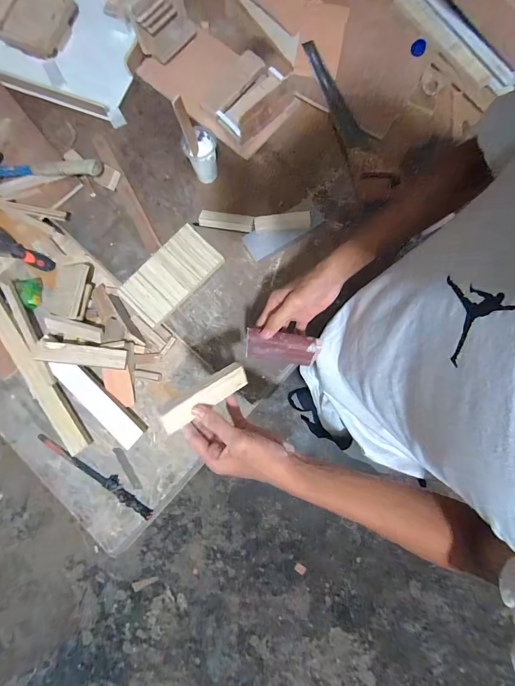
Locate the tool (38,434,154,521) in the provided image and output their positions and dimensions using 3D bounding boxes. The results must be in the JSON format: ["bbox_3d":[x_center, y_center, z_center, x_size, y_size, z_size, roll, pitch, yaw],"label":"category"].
[{"bbox_3d":[-0.350,0.278,0.653,0.302,0.020,0.033,31,85,7],"label":"tool"}]

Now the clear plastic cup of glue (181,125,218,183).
[{"bbox_3d":[-0.117,-0.391,0.650,0.067,0.095,0.064,0,79,1],"label":"clear plastic cup of glue"}]

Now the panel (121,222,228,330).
[{"bbox_3d":[-0.182,-0.144,0.645,0.207,0.025,0.114,-44,82,-3],"label":"panel"}]

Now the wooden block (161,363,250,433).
[{"bbox_3d":[-0.062,0.065,0.371,0.114,0.014,0.029,-31,104,-27],"label":"wooden block"}]

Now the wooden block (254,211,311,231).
[{"bbox_3d":[0.051,-0.252,0.630,0.113,0.008,0.032,-3,92,4],"label":"wooden block"}]

